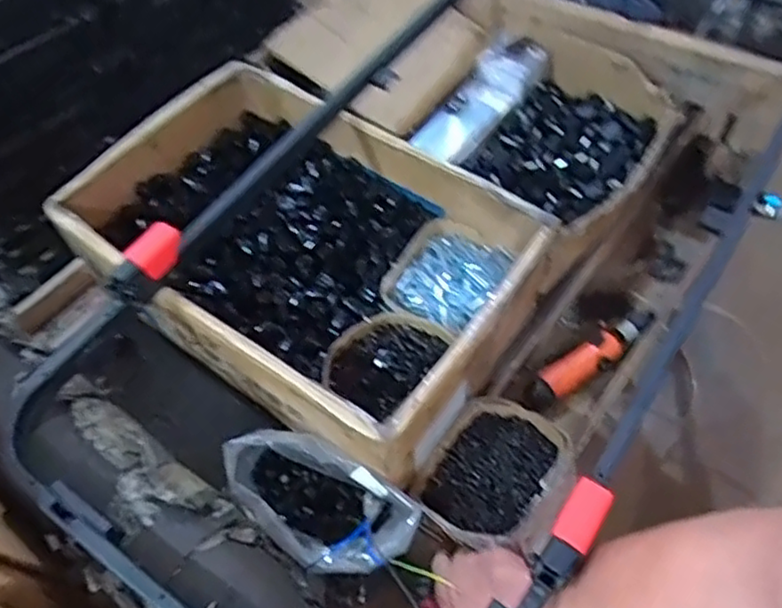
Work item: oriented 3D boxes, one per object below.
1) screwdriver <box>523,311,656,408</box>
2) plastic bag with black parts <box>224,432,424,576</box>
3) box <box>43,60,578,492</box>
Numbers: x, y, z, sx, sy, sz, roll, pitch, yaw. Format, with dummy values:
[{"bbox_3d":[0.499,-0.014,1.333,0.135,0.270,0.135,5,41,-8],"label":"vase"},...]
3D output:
[{"bbox_3d":[0.267,0.070,0.907,0.213,0.058,0.054,-29,59,-16],"label":"screwdriver"},{"bbox_3d":[-0.083,0.221,0.733,0.211,0.122,0.111,25,60,18],"label":"plastic bag with black parts"},{"bbox_3d":[-0.107,-0.076,0.867,0.545,0.135,0.381,29,62,21],"label":"box"}]

